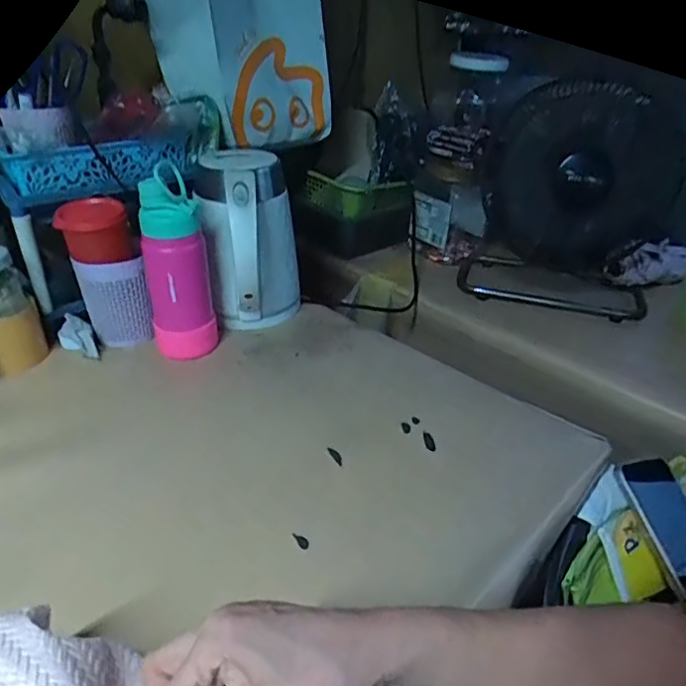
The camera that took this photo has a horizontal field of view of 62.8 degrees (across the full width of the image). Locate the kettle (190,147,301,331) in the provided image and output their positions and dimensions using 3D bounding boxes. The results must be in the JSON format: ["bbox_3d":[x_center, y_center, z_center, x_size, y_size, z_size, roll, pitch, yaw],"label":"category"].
[{"bbox_3d":[-0.122,-0.126,0.738,0.124,0.211,0.127,-2,32,-8],"label":"kettle"}]

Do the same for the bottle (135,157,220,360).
[{"bbox_3d":[-0.198,-0.088,0.674,0.073,0.214,0.067,-14,35,-24],"label":"bottle"}]

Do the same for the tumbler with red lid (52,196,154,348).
[{"bbox_3d":[-0.293,-0.084,0.697,0.084,0.168,0.076,-11,34,-21],"label":"tumbler with red lid"}]

